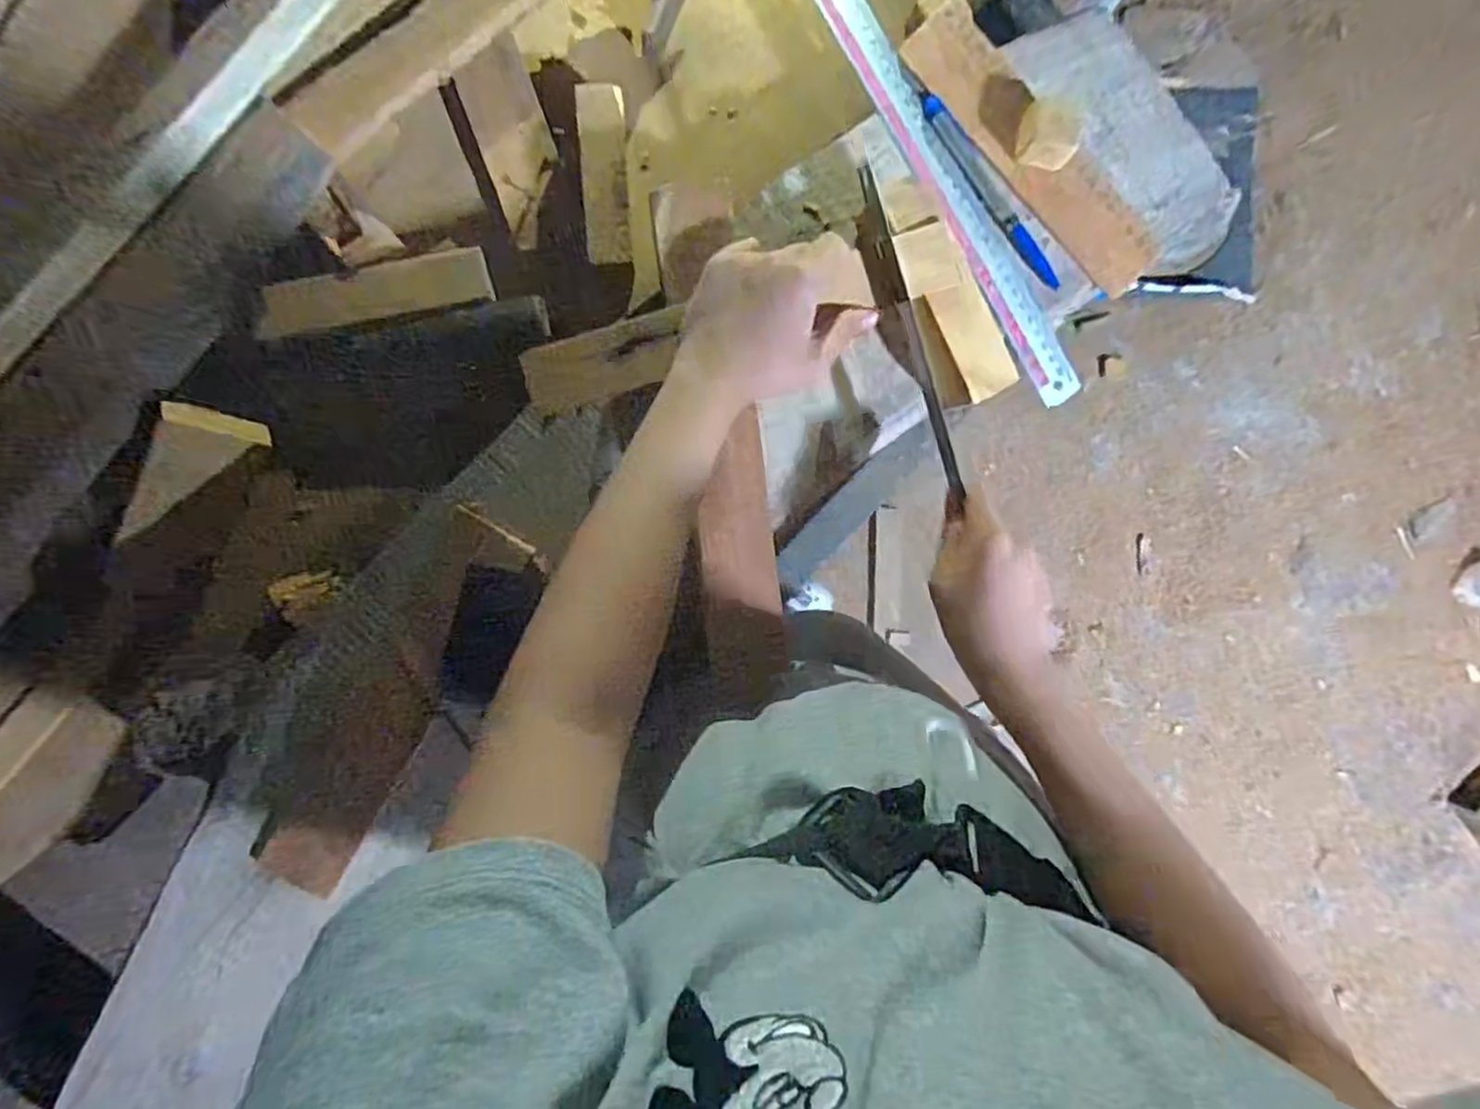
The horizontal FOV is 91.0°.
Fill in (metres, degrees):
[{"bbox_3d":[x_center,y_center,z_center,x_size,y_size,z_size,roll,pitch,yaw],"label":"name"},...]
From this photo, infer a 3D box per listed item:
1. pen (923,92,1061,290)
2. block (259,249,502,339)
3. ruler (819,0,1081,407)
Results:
[{"bbox_3d":[0.164,-0.234,0.472,0.014,0.007,0.145,-39,100,-1],"label":"pen"},{"bbox_3d":[-0.242,-0.175,0.486,0.144,0.020,0.032,-18,99,-15],"label":"block"},{"bbox_3d":[0.134,-0.243,0.476,0.027,0.006,0.322,-32,97,6],"label":"ruler"}]

